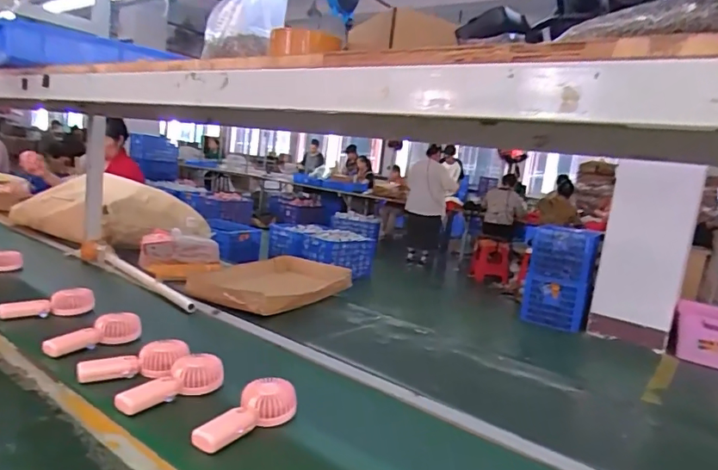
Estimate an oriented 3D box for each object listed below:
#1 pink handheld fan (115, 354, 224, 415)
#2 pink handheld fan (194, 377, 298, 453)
[{"bbox_3d":[-0.322,0.260,0.852,0.178,0.060,0.070,-2,11,-40],"label":"pink handheld fan"},{"bbox_3d":[-0.182,0.282,0.777,0.067,0.060,0.176,13,12,41],"label":"pink handheld fan"}]

